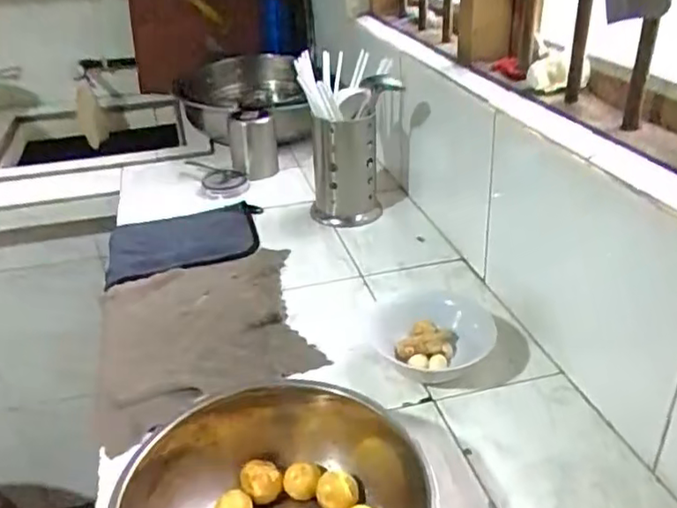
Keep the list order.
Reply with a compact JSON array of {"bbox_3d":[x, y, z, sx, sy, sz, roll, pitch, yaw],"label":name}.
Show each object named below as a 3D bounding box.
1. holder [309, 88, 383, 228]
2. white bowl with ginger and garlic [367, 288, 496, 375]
[{"bbox_3d":[0.009,-0.142,0.949,0.100,0.178,0.095,-1,30,2],"label":"holder"},{"bbox_3d":[0.103,0.089,0.689,0.115,0.052,0.147,-10,31,-12],"label":"white bowl with ginger and garlic"}]

